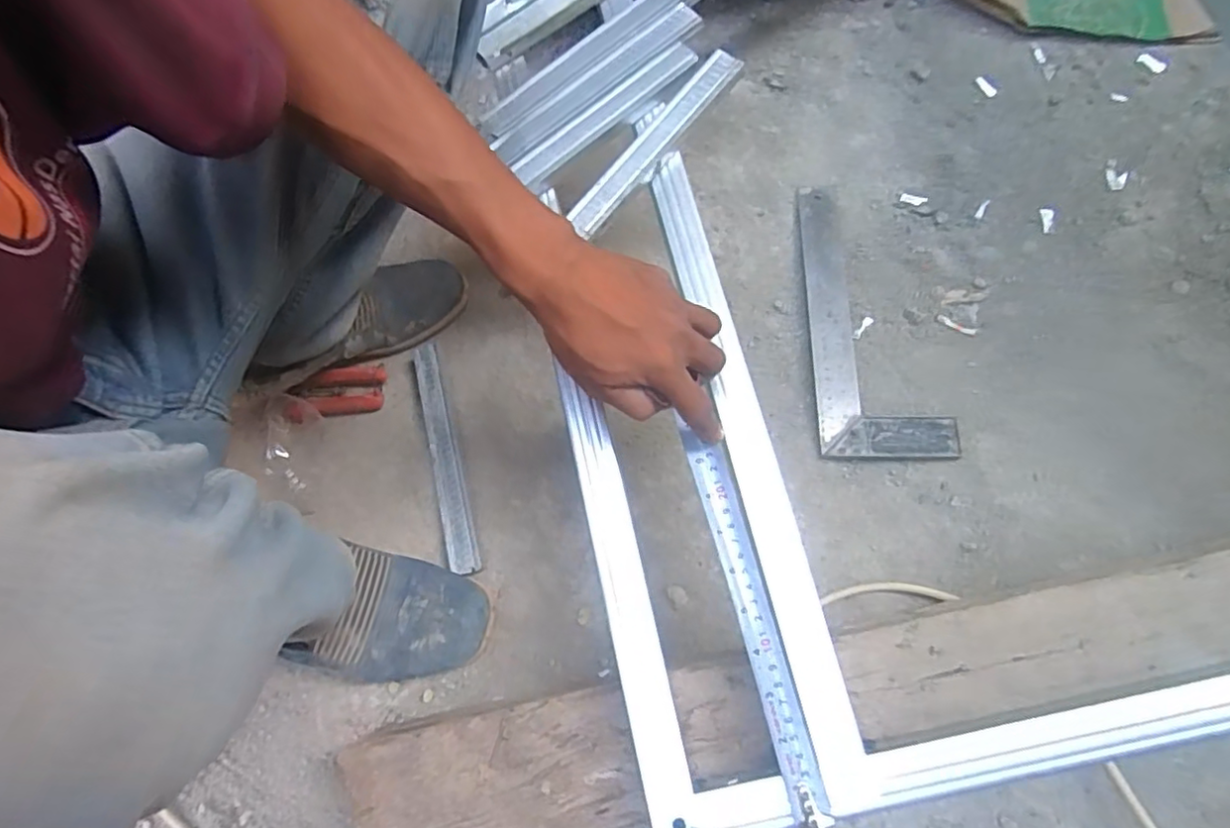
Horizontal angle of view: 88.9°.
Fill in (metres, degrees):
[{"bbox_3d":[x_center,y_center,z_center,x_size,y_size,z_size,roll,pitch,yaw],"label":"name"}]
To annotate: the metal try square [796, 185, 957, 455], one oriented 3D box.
[{"bbox_3d":[0.253,-0.098,0.619,0.121,0.010,0.287,0,72,5],"label":"metal try square"}]

